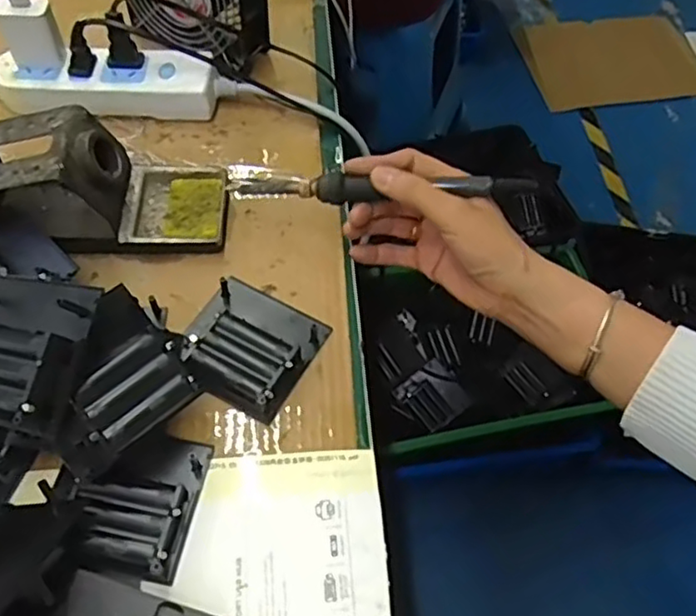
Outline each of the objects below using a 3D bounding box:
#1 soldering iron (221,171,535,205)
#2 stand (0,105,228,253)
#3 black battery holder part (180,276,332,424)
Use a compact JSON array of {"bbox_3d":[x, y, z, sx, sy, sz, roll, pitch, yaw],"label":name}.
[{"bbox_3d":[0.020,-0.082,0.442,0.205,0.014,0.017,1,58,8],"label":"soldering iron"},{"bbox_3d":[-0.168,-0.082,0.443,0.160,0.077,0.081,-4,58,-6],"label":"stand"},{"bbox_3d":[-0.064,0.022,0.412,0.078,0.021,0.083,26,60,13],"label":"black battery holder part"}]

